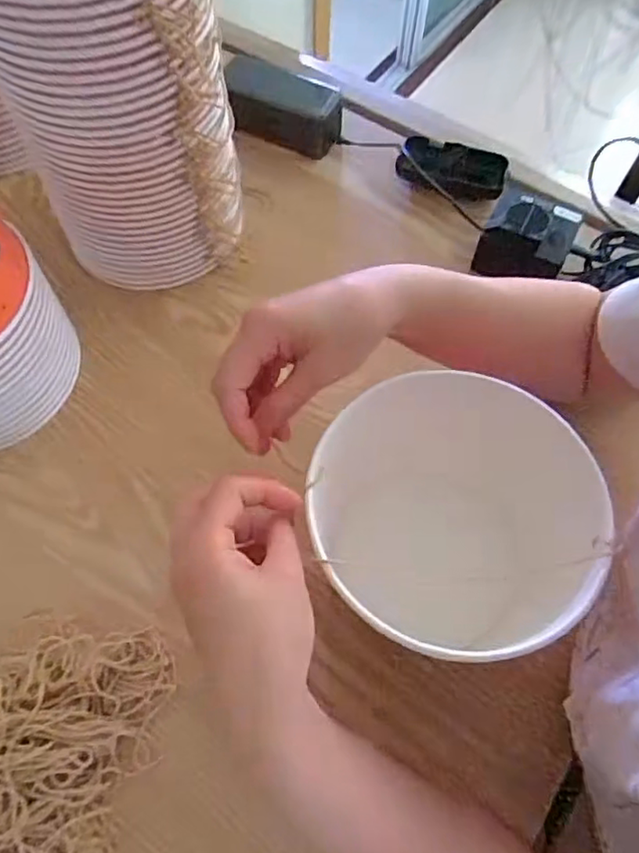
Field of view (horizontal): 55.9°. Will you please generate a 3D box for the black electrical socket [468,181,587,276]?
[{"bbox_3d":[0.187,-0.170,0.541,0.074,0.049,0.066,23,64,11],"label":"black electrical socket"}]

